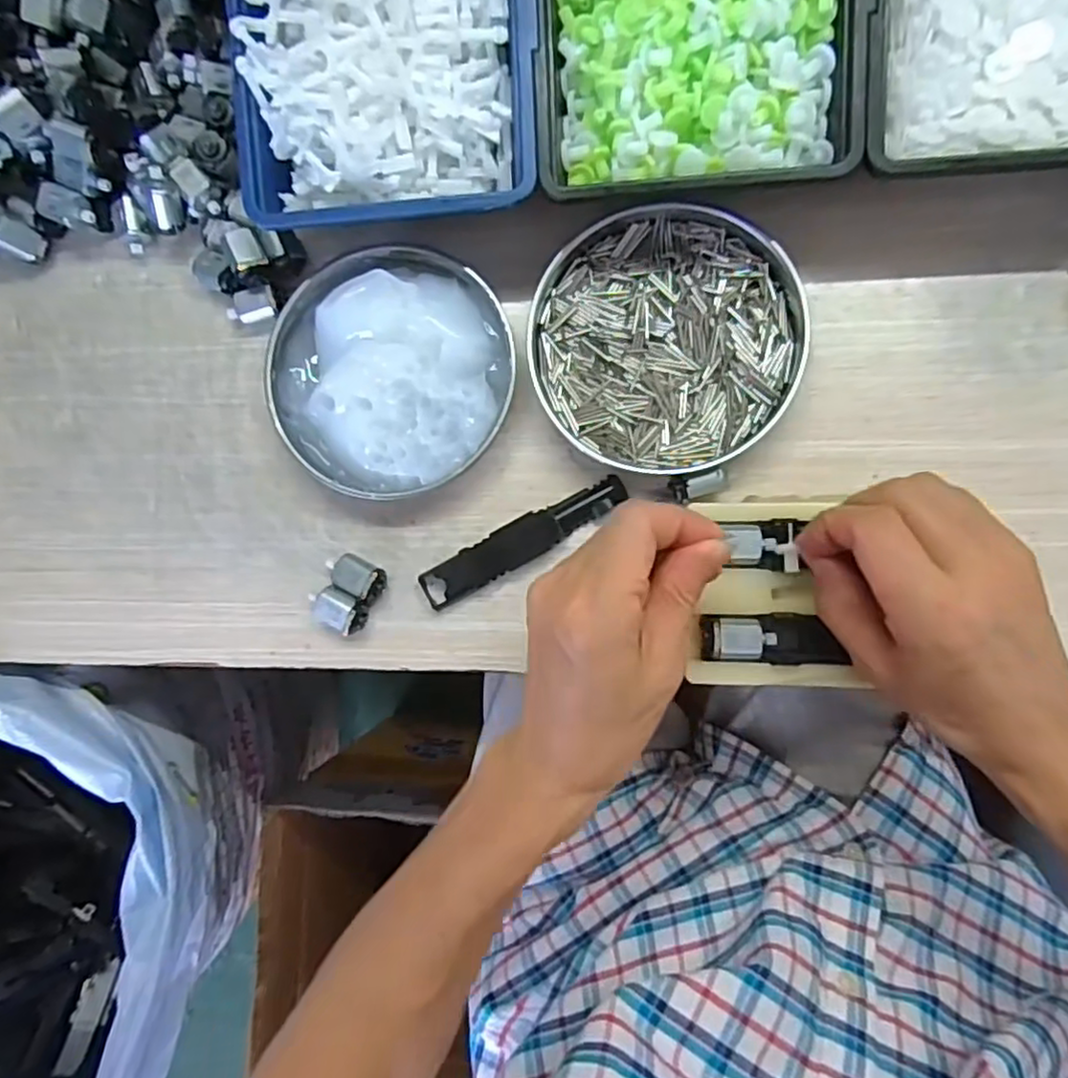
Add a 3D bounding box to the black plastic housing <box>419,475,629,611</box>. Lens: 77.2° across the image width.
[{"bbox_3d":[-0.006,0.001,0.358,0.119,0.010,0.022,-29,86,5],"label":"black plastic housing"}]

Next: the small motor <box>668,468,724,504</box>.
[{"bbox_3d":[0.083,-0.027,0.340,0.027,0.011,0.014,-9,88,6],"label":"small motor"}]

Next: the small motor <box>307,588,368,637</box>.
[{"bbox_3d":[-0.106,0.039,0.364,0.031,0.017,0.022,22,91,6],"label":"small motor"}]

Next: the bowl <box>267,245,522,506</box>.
[{"bbox_3d":[-0.077,-0.089,0.356,0.129,0.033,0.128,0,88,6],"label":"bowl"}]

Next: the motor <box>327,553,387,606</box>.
[{"bbox_3d":[-0.098,0.019,0.365,0.034,0.013,0.019,32,92,6],"label":"motor"}]

